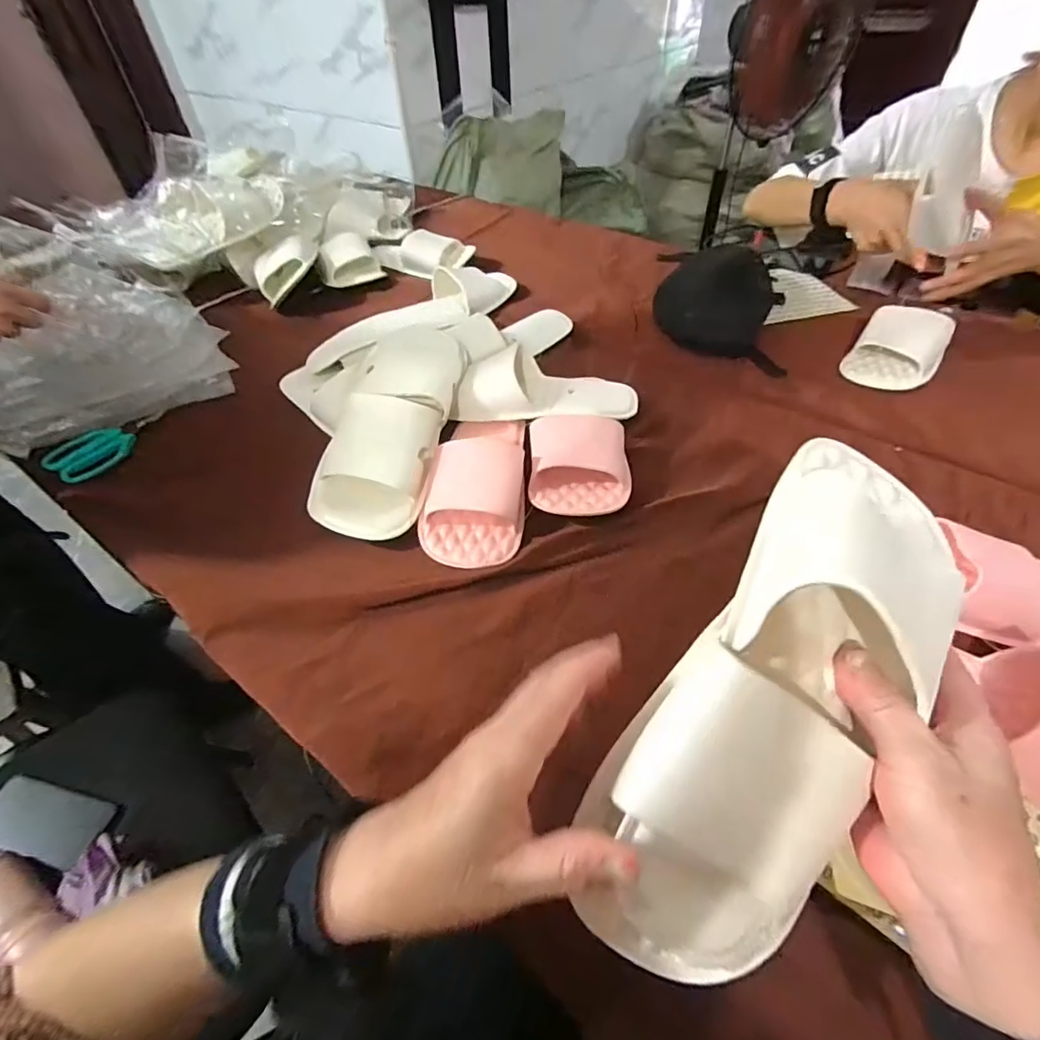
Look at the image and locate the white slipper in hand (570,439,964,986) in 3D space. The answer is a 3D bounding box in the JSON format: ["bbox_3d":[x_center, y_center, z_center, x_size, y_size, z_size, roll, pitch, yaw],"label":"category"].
[{"bbox_3d":[0.125,0.075,0.242,0.099,0.077,0.277,30,75,23],"label":"white slipper in hand"}]

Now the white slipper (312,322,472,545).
[{"bbox_3d":[-0.134,-0.107,0.541,0.113,0.074,0.272,8,49,7],"label":"white slipper"}]

